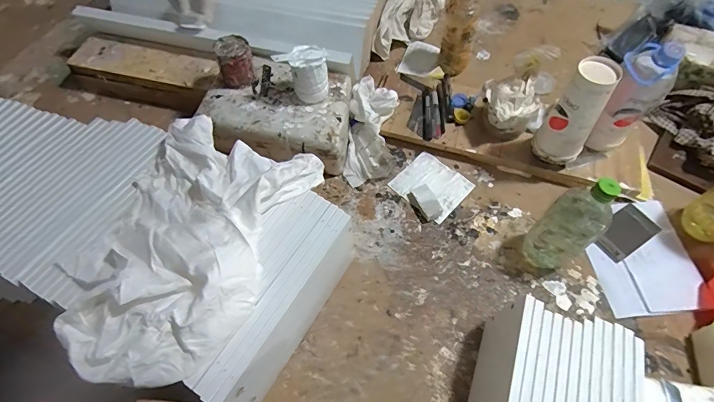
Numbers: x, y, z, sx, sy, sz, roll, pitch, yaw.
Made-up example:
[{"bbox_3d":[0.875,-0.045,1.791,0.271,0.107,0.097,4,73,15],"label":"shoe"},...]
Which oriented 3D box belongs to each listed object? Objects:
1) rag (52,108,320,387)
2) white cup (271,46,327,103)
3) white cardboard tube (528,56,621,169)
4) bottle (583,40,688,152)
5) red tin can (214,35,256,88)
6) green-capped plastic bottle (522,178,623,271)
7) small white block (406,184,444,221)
[{"bbox_3d":[-0.227,0.041,0.513,0.233,0.087,0.349,16,63,9],"label":"rag"},{"bbox_3d":[-0.091,-0.222,0.708,0.066,0.099,0.071,0,61,0],"label":"white cup"},{"bbox_3d":[0.373,-0.144,0.666,0.084,0.179,0.076,36,68,18],"label":"white cardboard tube"},{"bbox_3d":[0.464,-0.174,0.675,0.088,0.193,0.087,-41,69,-19],"label":"bottle"},{"bbox_3d":[-0.229,-0.259,0.735,0.066,0.068,0.070,-14,62,-7],"label":"red tin can"},{"bbox_3d":[0.324,0.042,0.605,0.071,0.195,0.081,-34,67,-17],"label":"green-capped plastic bottle"},{"bbox_3d":[0.127,0.002,0.728,0.036,0.023,0.071,-27,65,-13],"label":"small white block"}]

